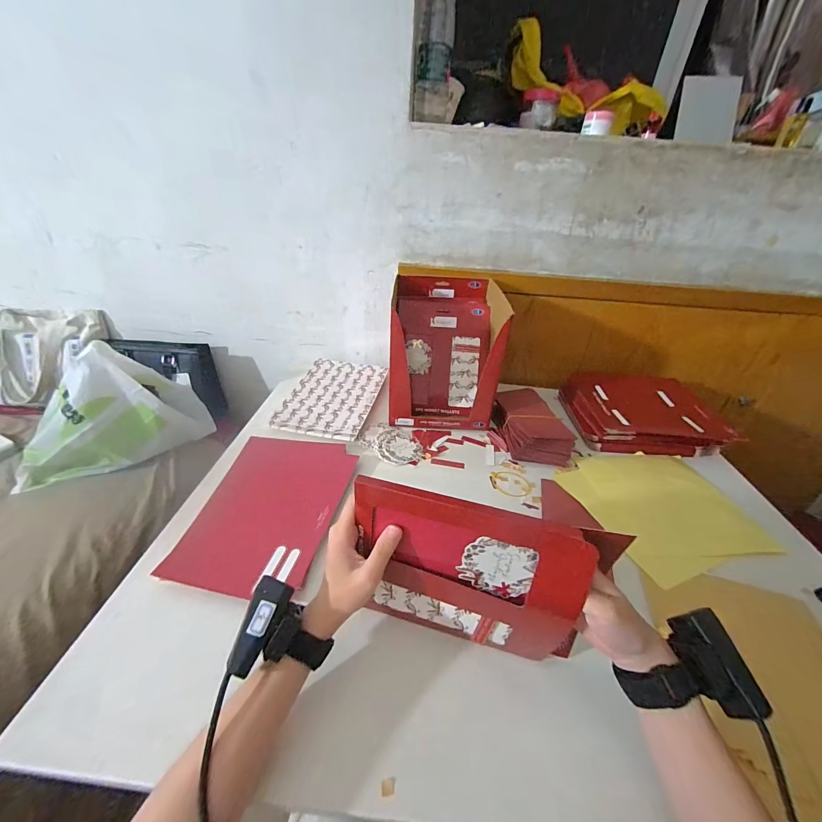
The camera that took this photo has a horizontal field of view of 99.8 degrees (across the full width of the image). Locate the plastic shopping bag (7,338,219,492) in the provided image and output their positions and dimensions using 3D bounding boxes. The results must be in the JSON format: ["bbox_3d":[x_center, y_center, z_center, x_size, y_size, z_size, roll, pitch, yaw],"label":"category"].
[{"bbox_3d":[-0.597,0.005,0.681,0.333,0.233,0.102,-17,38,-29],"label":"plastic shopping bag"}]

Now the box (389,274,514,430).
[{"bbox_3d":[0.065,-0.125,0.714,0.203,0.231,0.242,3,33,-1],"label":"box"}]

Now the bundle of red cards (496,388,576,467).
[{"bbox_3d":[0.235,0.026,0.690,0.111,0.053,0.193,1,33,-5],"label":"bundle of red cards"}]

